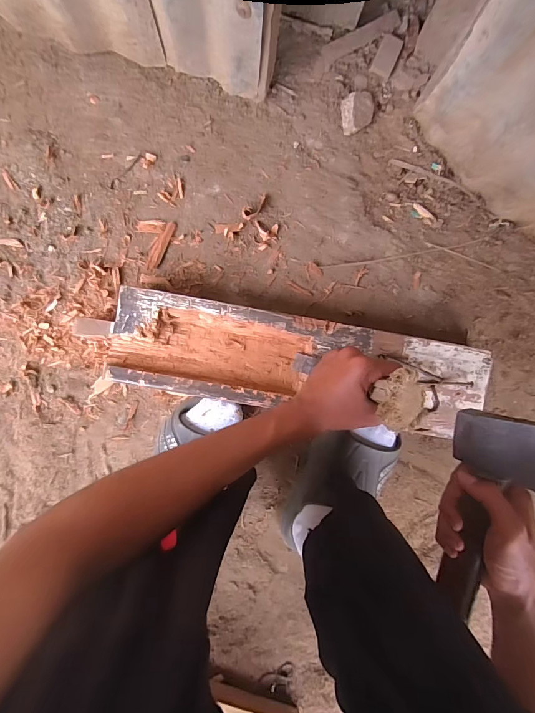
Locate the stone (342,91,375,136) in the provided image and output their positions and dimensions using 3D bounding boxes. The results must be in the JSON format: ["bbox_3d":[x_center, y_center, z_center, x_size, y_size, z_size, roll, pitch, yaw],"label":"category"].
[{"bbox_3d":[0.138,-0.370,0.528,0.047,0.022,0.053,-6,95,-4],"label":"stone"}]

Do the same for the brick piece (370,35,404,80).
[{"bbox_3d":[0.181,-0.457,0.529,0.032,0.011,0.053,23,93,-6],"label":"brick piece"}]

